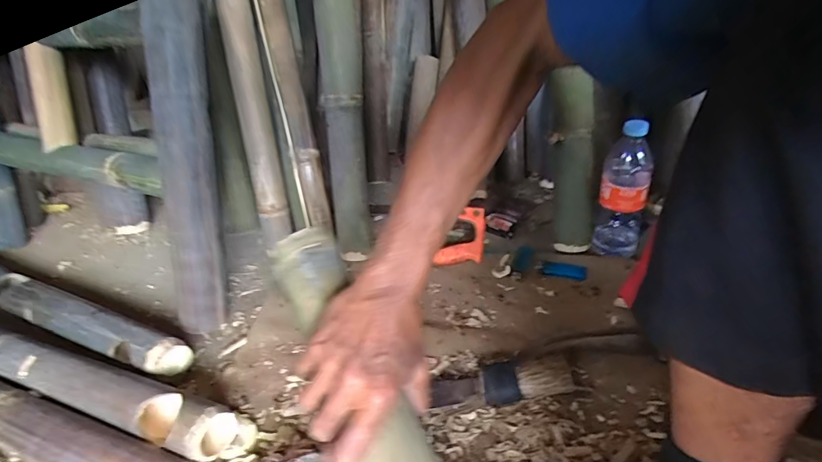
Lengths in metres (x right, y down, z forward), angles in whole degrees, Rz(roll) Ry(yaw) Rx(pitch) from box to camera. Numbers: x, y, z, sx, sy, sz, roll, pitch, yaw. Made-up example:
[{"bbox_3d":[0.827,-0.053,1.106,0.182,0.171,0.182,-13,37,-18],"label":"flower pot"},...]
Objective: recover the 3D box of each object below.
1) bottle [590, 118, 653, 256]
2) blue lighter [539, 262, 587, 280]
[{"bbox_3d":[0.345,-0.061,0.702,0.069,0.238,0.060,11,38,24],"label":"bottle"},{"bbox_3d":[0.258,0.067,0.737,0.075,0.009,0.029,6,36,17],"label":"blue lighter"}]

